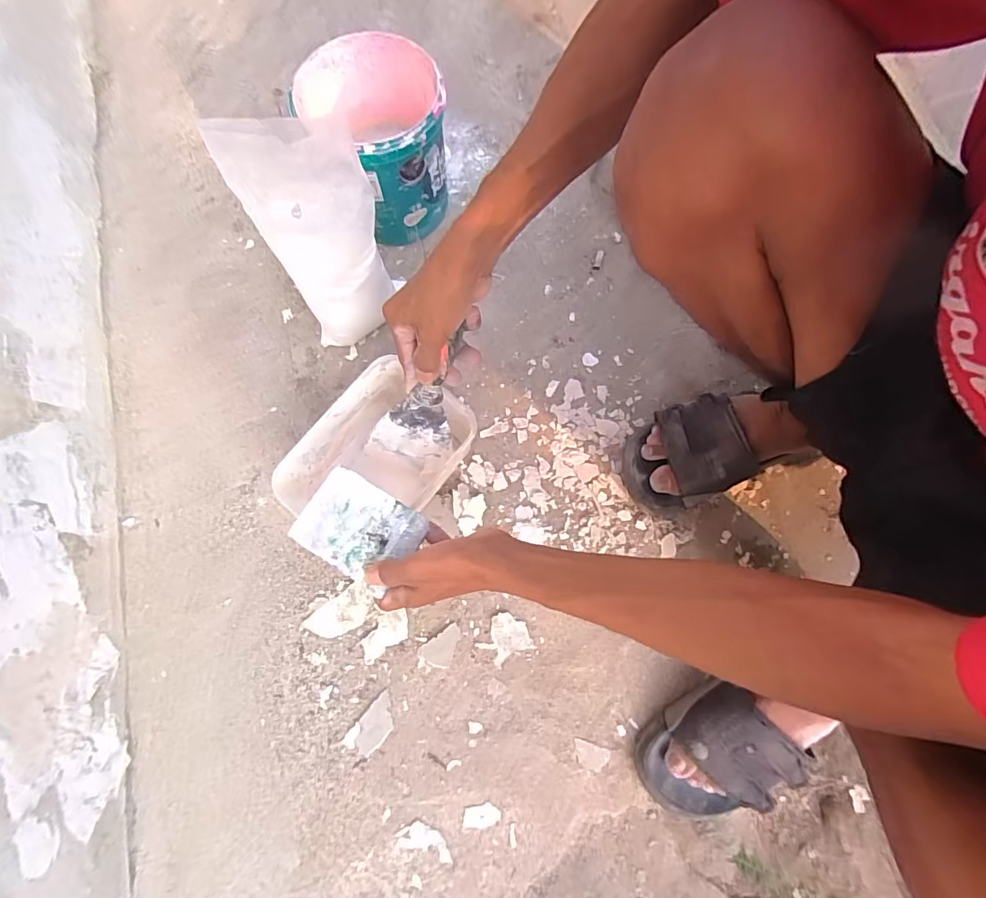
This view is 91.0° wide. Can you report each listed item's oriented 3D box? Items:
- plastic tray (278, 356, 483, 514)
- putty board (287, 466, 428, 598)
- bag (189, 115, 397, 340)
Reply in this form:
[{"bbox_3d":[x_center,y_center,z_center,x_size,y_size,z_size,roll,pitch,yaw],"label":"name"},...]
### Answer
[{"bbox_3d":[-0.124,0.013,0.540,0.128,0.095,0.190,38,82,10],"label":"plastic tray"},{"bbox_3d":[-0.123,0.071,0.439,0.102,0.008,0.077,31,76,9],"label":"putty board"},{"bbox_3d":[-0.171,-0.210,0.522,0.121,0.252,0.087,-23,78,-2],"label":"bag"}]

